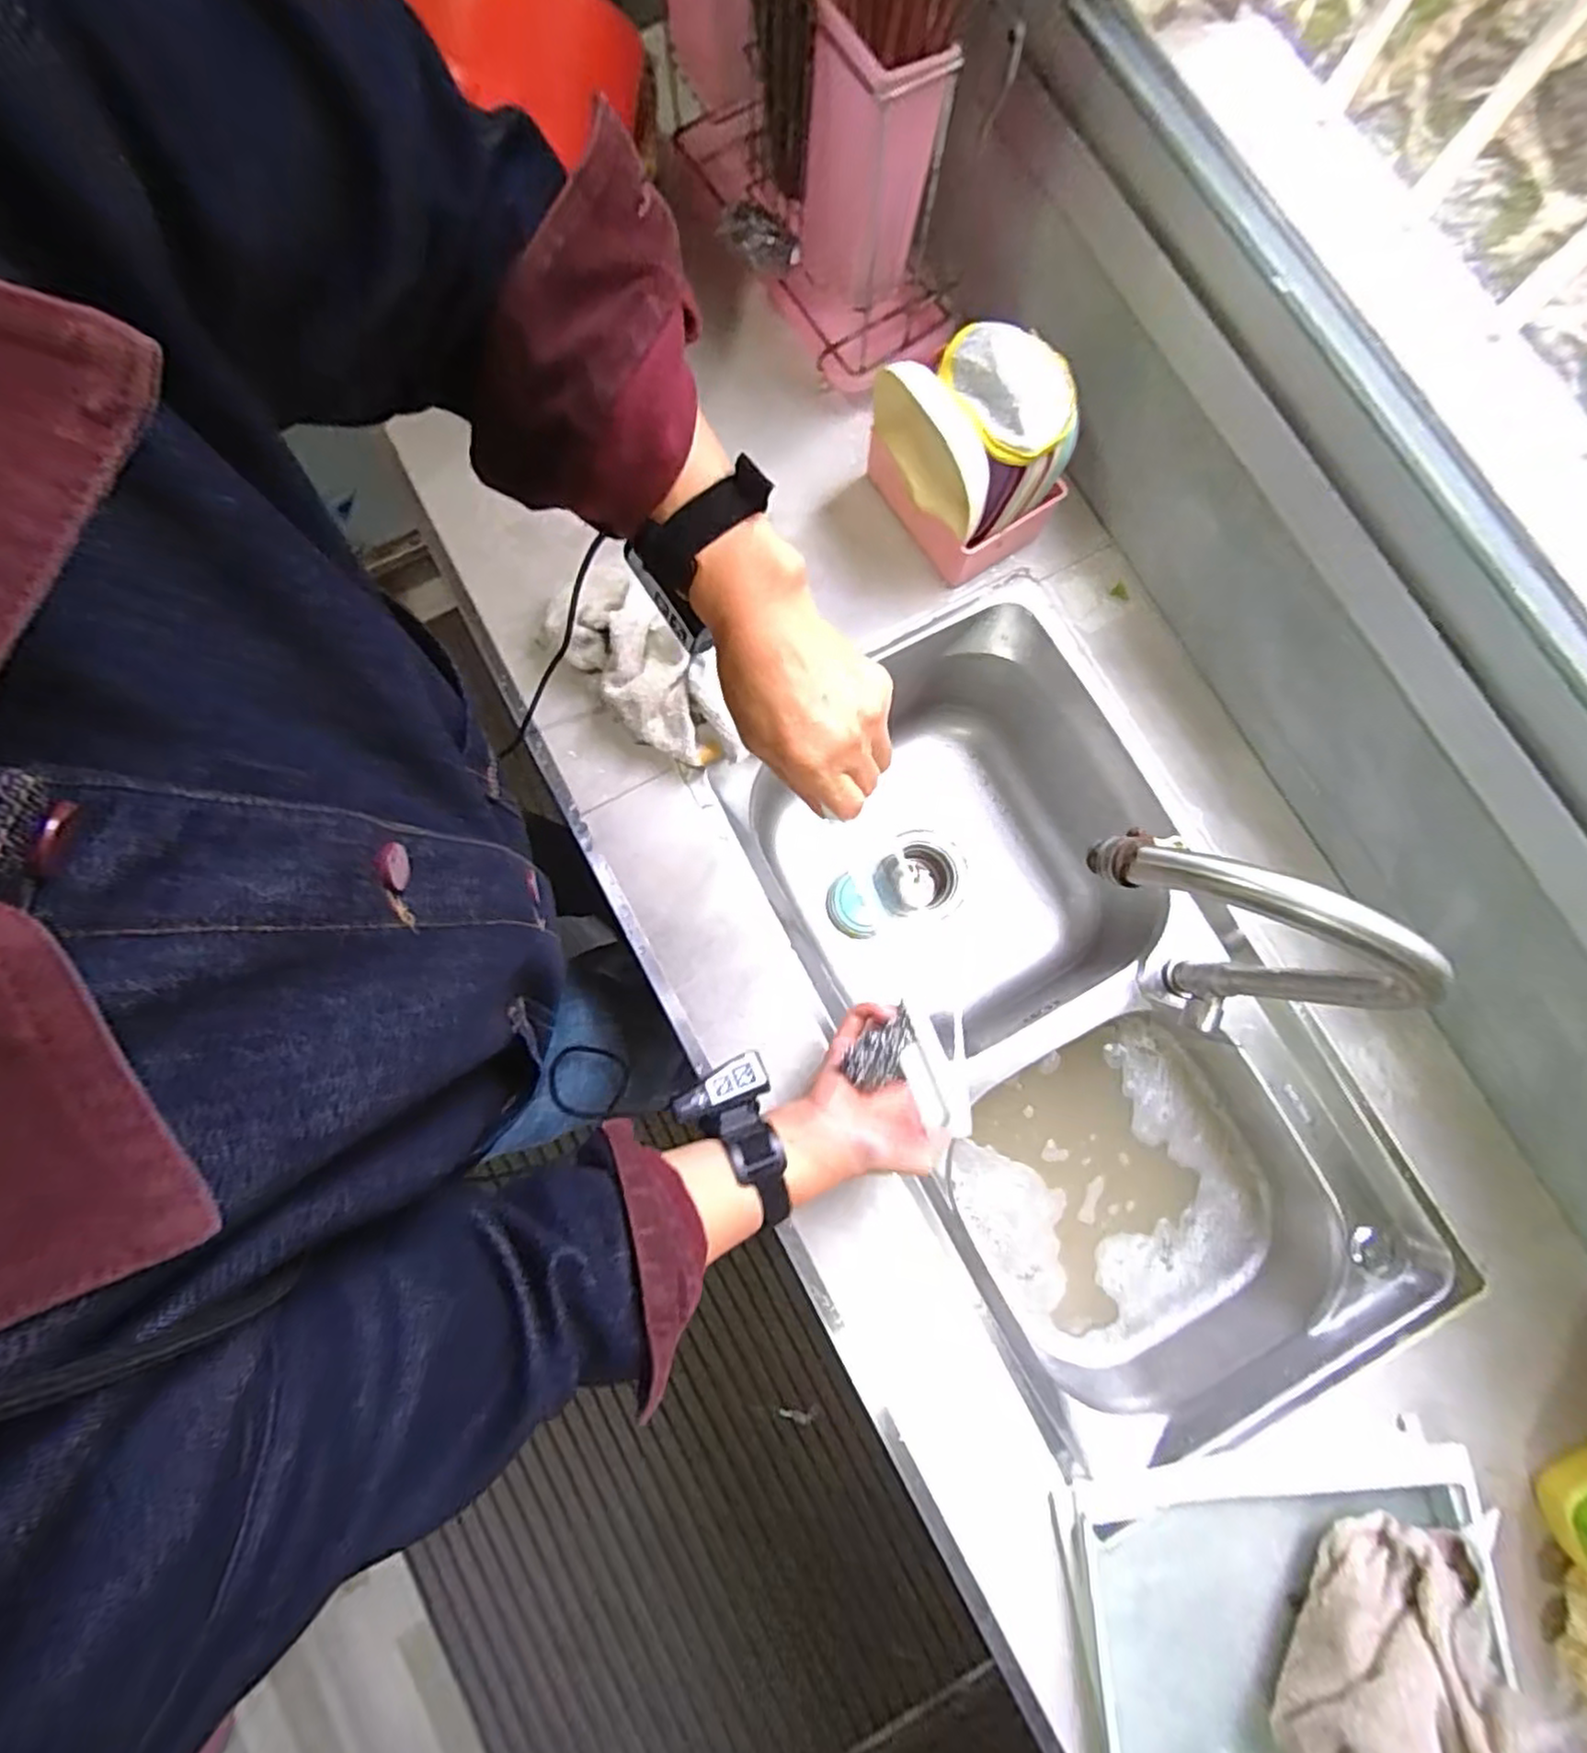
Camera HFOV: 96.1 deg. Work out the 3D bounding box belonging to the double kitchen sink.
[{"bbox_3d":[0.250,0.133,0.722,0.383,0.212,0.747,-27,78,-6],"label":"double kitchen sink"}]

